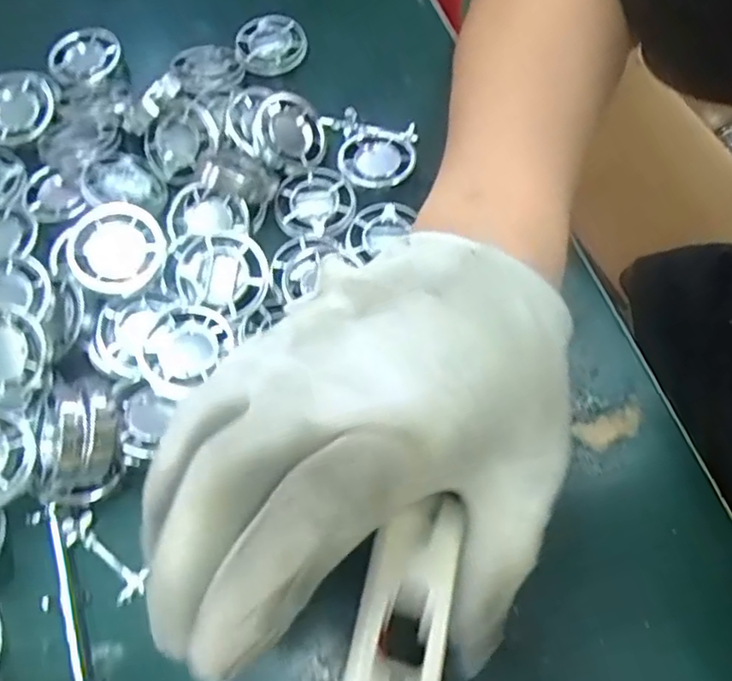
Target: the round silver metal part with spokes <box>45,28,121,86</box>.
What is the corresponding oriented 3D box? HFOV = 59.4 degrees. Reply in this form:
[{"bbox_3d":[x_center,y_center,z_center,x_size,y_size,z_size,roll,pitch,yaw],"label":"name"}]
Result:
[{"bbox_3d":[-0.157,-0.157,0.356,0.038,0.008,0.038,0,66,-1],"label":"round silver metal part with spokes"}]

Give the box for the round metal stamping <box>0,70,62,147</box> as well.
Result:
[{"bbox_3d":[-0.179,-0.123,0.332,0.046,0.010,0.035,-41,73,-17],"label":"round metal stamping"}]

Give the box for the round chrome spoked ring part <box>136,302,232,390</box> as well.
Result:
[{"bbox_3d":[-0.076,0.001,0.264,0.035,0.008,0.039,22,68,10],"label":"round chrome spoked ring part"}]

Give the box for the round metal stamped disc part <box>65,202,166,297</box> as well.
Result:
[{"bbox_3d":[-0.105,-0.039,0.271,0.039,0.005,0.036,4,75,-14],"label":"round metal stamped disc part"}]

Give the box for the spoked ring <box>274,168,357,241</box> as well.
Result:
[{"bbox_3d":[-0.025,-0.066,0.313,0.040,0.006,0.039,0,66,1],"label":"spoked ring"}]

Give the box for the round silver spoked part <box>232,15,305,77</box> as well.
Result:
[{"bbox_3d":[-0.054,-0.168,0.364,0.041,0.008,0.038,0,66,1],"label":"round silver spoked part"}]

